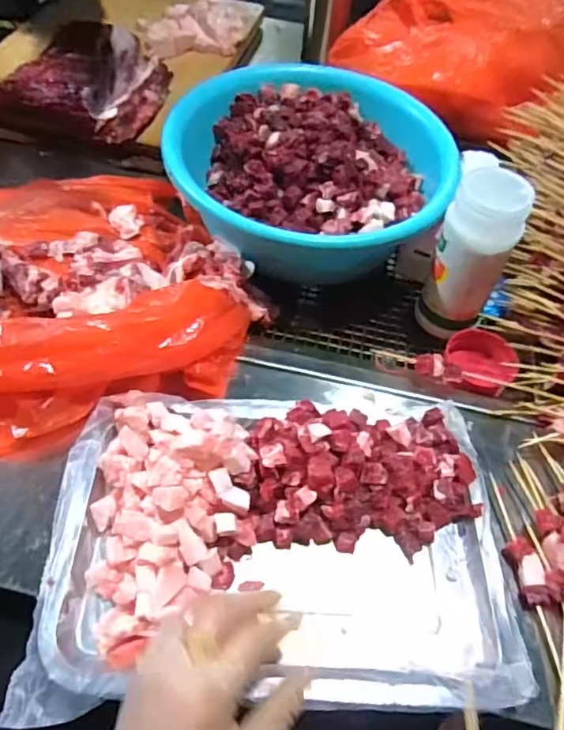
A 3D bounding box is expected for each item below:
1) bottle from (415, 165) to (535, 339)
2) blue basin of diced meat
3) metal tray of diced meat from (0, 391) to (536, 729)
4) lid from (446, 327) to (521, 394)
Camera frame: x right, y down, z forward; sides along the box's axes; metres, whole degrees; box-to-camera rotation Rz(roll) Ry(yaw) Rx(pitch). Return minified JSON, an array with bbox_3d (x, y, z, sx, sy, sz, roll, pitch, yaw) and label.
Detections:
[{"bbox_3d":[0.169,-0.096,0.504,0.063,0.152,0.059,22,56,12],"label":"bottle"},{"bbox_3d":[0.028,-0.207,0.574,0.279,0.088,0.235,26,57,14],"label":"blue basin of diced meat"},{"bbox_3d":[-0.002,0.113,0.391,0.311,0.048,0.218,0,55,-3],"label":"metal tray of diced meat"},{"bbox_3d":[0.189,-0.006,0.525,0.053,0.020,0.066,-34,63,-24],"label":"lid"}]

